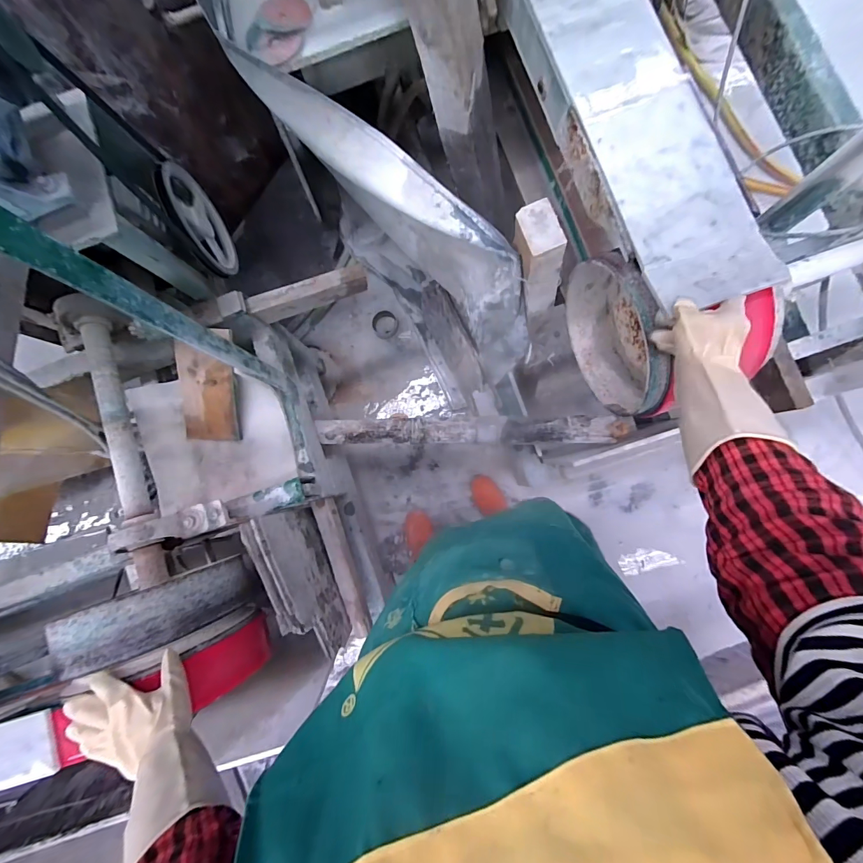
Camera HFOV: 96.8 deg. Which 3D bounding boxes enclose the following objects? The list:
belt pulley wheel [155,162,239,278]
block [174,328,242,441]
[{"bbox_3d":[-0.469,-0.425,0.776,0.030,0.214,0.201,-18,83,3],"label":"belt pulley wheel"},{"bbox_3d":[-0.490,-0.100,0.840,0.131,0.031,0.245,7,106,3],"label":"block"}]

